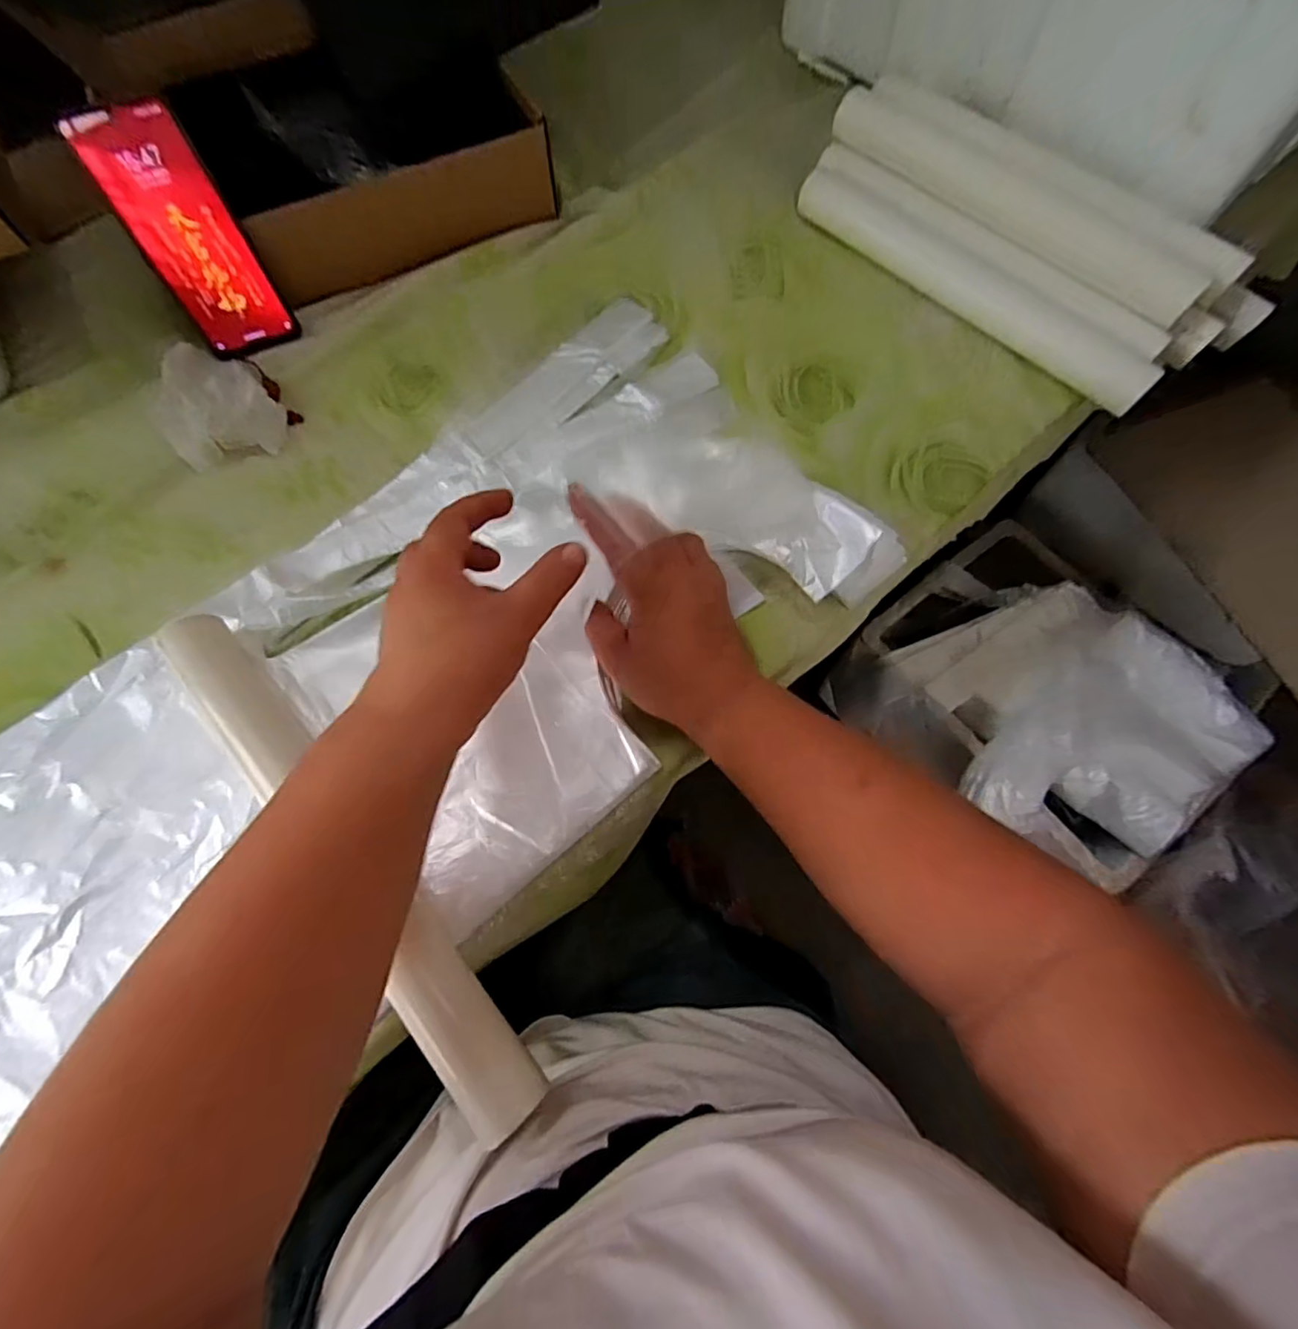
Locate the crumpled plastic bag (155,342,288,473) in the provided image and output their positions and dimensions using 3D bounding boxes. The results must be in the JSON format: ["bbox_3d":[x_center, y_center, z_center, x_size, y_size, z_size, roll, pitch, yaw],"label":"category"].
[{"bbox_3d":[-0.371,-0.225,0.493,0.086,0.023,0.122,-28,71,-10],"label":"crumpled plastic bag"}]

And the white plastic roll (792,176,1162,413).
[{"bbox_3d":[0.280,-0.346,0.519,0.048,0.036,0.367,-39,74,-14],"label":"white plastic roll"}]

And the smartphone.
[{"bbox_3d":[-0.366,-0.339,0.463,0.076,0.161,0.010,-28,53,-10],"label":"smartphone"}]

